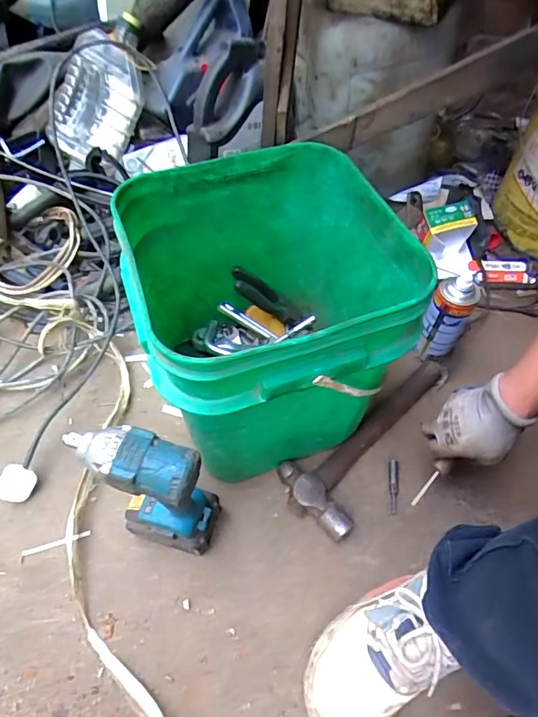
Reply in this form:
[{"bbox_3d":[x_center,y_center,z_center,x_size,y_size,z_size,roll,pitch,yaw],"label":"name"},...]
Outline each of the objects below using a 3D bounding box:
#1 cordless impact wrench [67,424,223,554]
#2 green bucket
[{"bbox_3d":[-0.151,0.176,0.589,0.163,0.267,0.076,9,55,3],"label":"cordless impact wrench"},{"bbox_3d":[-0.014,-0.052,0.651,0.320,0.366,0.334,-14,57,-13],"label":"green bucket"}]

